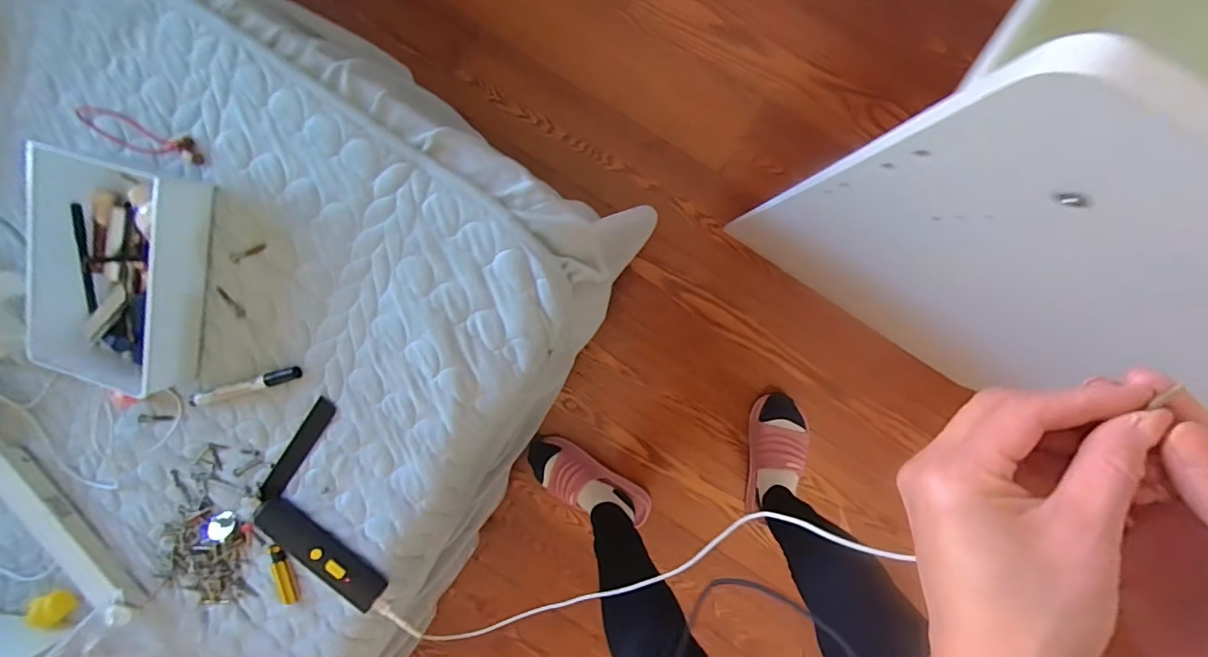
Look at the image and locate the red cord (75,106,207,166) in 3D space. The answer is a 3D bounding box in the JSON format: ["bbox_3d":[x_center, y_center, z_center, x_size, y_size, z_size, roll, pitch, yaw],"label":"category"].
[{"bbox_3d":[-0.481,-0.198,0.535,0.157,0.013,0.032,19,97,3],"label":"red cord"}]

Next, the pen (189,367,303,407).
[{"bbox_3d":[-0.390,0.064,0.557,0.144,0.011,0.014,-15,96,8],"label":"pen"}]

